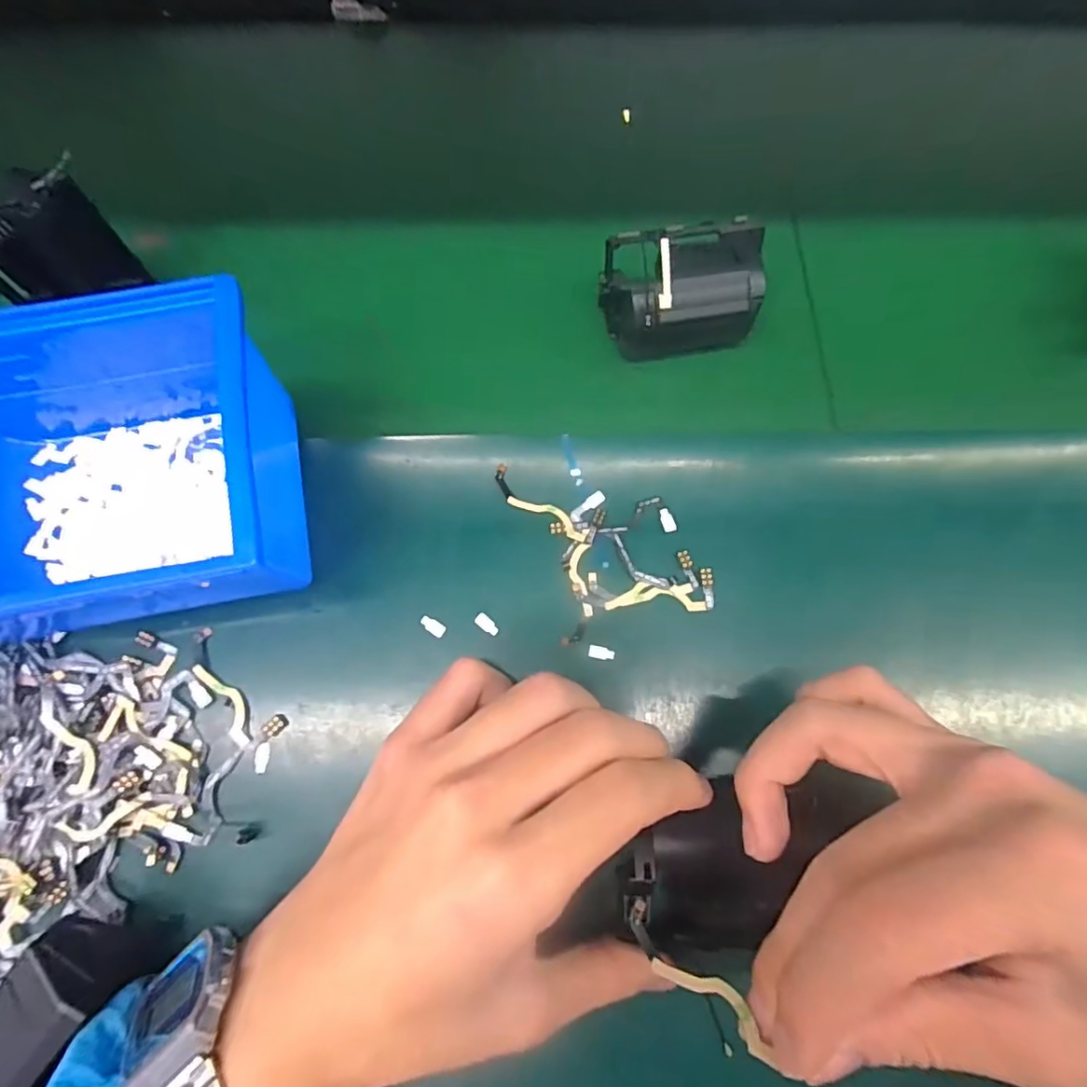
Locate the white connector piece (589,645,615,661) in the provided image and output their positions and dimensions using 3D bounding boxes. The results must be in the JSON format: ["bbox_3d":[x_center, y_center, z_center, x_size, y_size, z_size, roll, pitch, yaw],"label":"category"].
[{"bbox_3d":[0.024,0.045,0.241,0.011,0.004,0.005,11,74,2],"label":"white connector piece"}]

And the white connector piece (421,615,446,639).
[{"bbox_3d":[-0.046,0.035,0.243,0.011,0.004,0.006,31,76,7],"label":"white connector piece"}]

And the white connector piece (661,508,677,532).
[{"bbox_3d":[0.055,-0.011,0.254,0.006,0.004,0.011,-18,76,-6],"label":"white connector piece"}]

